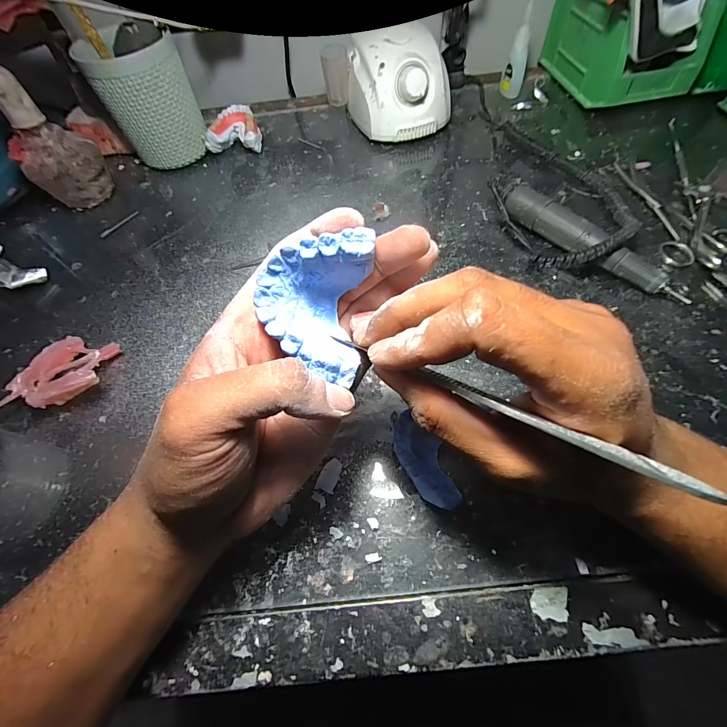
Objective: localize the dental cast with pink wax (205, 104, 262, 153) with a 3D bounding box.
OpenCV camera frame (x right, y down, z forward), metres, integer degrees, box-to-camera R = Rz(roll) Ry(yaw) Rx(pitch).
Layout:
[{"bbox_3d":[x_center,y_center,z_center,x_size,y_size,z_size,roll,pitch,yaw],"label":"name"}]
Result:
[{"bbox_3d":[-0.158,-0.277,0.415,0.064,0.035,0.054,-19,62,-6],"label":"dental cast with pink wax"}]

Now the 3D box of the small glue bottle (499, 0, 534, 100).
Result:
[{"bbox_3d":[0.186,-0.369,0.411,0.024,0.084,0.019,12,63,11],"label":"small glue bottle"}]

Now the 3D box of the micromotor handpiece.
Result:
[{"bbox_3d":[0.191,-0.102,0.293,0.020,0.030,0.161,-37,65,-15],"label":"micromotor handpiece"}]

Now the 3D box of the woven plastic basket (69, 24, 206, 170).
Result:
[{"bbox_3d":[-0.233,-0.287,0.382,0.085,0.111,0.078,-28,63,-11],"label":"woven plastic basket"}]

